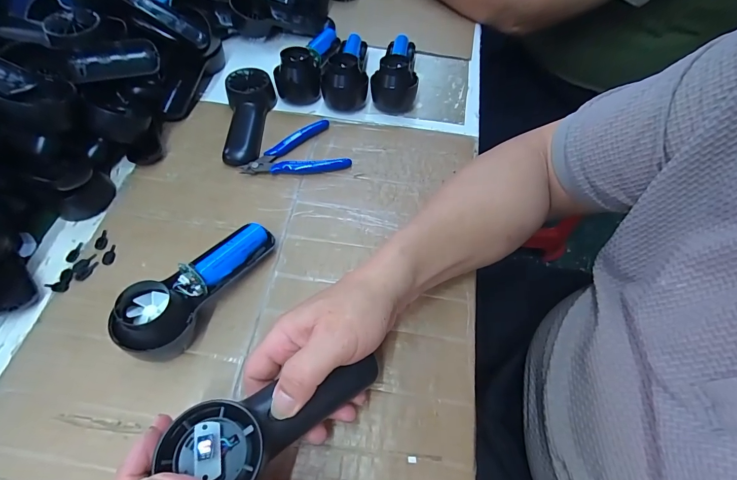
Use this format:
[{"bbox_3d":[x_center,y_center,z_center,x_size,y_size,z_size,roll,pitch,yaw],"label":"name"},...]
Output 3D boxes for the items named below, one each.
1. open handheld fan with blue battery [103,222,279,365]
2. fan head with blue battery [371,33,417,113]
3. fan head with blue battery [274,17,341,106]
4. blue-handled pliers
[{"bbox_3d":[-0.147,0.034,0.314,0.050,0.055,0.148,26,62,14],"label":"open handheld fan with blue battery"},{"bbox_3d":[0.036,-0.243,0.482,0.059,0.057,0.145,4,59,1],"label":"fan head with blue battery"},{"bbox_3d":[-0.082,-0.252,0.488,0.057,0.050,0.144,9,60,4],"label":"fan head with blue battery"},{"bbox_3d":[-0.088,-0.096,0.417,0.116,0.014,0.072,-24,63,-14],"label":"blue-handled pliers"}]

